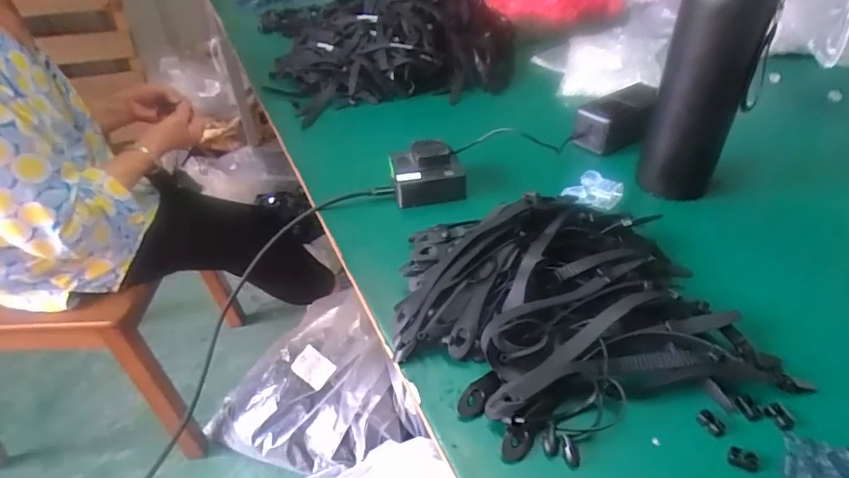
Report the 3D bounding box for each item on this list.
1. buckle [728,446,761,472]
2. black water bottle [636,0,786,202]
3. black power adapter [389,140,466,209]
[{"bbox_3d":[0.204,0.140,0.322,0.018,0.004,0.013,13,41,17],"label":"buckle"},{"bbox_3d":[0.282,-0.167,0.490,0.080,0.255,0.068,-25,45,-26],"label":"black water bottle"},{"bbox_3d":[0.002,-0.076,0.570,0.079,0.050,0.067,-9,40,-8],"label":"black power adapter"}]

